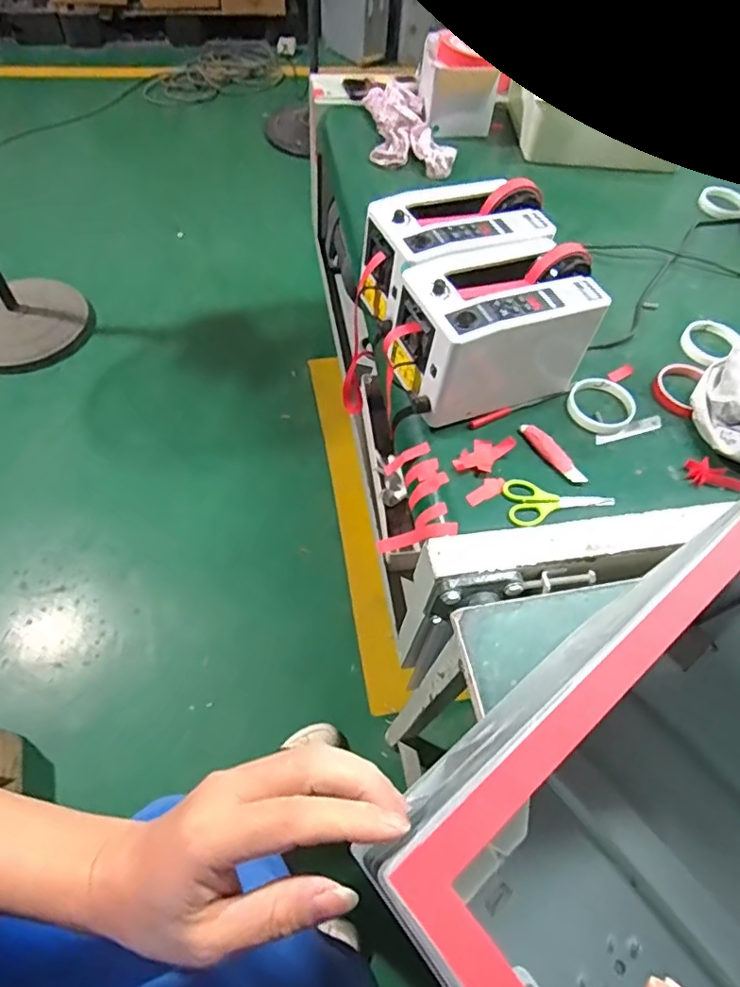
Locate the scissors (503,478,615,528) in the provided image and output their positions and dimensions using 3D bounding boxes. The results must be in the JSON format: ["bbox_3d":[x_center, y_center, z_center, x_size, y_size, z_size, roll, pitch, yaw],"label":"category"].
[{"bbox_3d":[0.215,0.001,0.656,0.123,0.005,0.063,-12,60,-11],"label":"scissors"}]

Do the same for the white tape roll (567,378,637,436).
[{"bbox_3d":[0.304,-0.115,0.736,0.083,0.014,0.086,2,58,-3],"label":"white tape roll"}]

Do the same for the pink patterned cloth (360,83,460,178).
[{"bbox_3d":[0.073,-0.714,1.080,0.156,0.047,0.298,-2,58,-5],"label":"pink patterned cloth"}]

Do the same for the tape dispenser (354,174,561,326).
[{"bbox_3d":[0.115,-0.314,0.762,0.237,0.143,0.160,-16,61,-13],"label":"tape dispenser"}]

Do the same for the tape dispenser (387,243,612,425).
[{"bbox_3d":[0.151,-0.201,0.698,0.246,0.150,0.141,-20,62,-15],"label":"tape dispenser"}]

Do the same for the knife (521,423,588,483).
[{"bbox_3d":[0.224,-0.049,0.689,0.027,0.007,0.101,-26,64,-19],"label":"knife"}]

